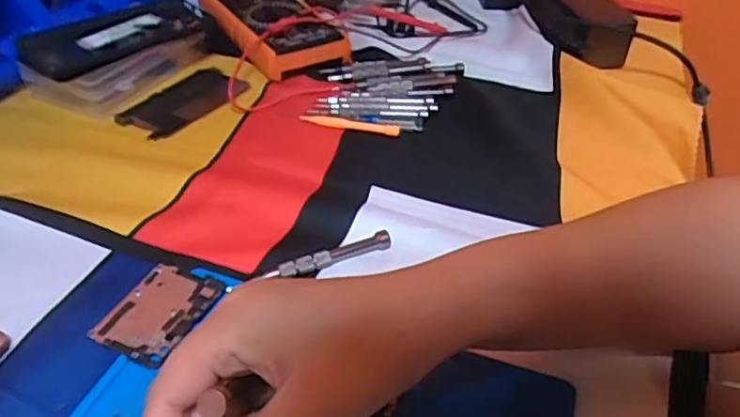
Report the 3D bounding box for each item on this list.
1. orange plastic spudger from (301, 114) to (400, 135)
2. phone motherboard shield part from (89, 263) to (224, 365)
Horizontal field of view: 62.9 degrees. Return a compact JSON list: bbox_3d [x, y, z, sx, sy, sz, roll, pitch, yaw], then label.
[{"bbox_3d":[-0.017,-0.070,0.495,0.082,0.007,0.012,11,41,8],"label":"orange plastic spudger"},{"bbox_3d":[-0.119,0.058,0.341,0.046,0.005,0.063,19,42,17],"label":"phone motherboard shield part"}]

